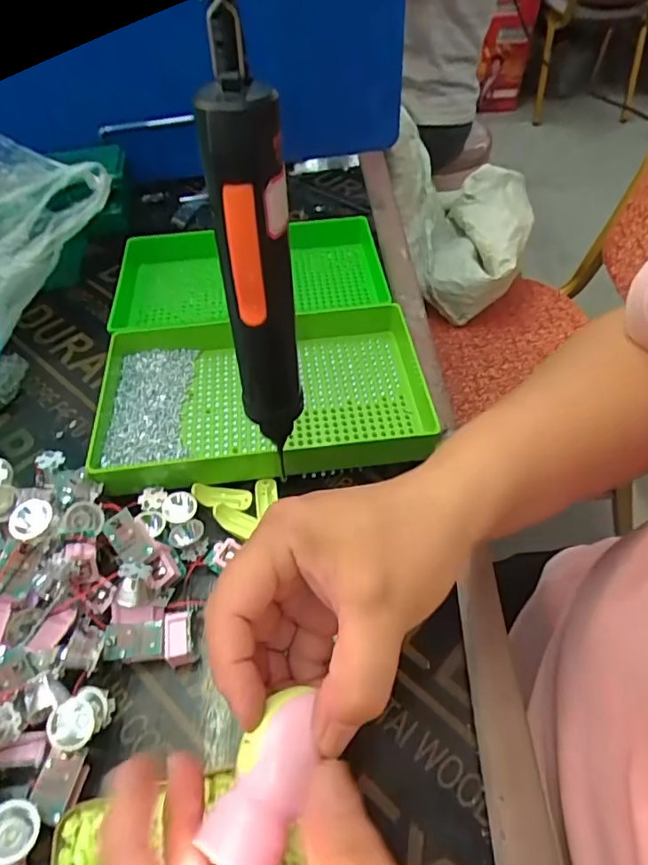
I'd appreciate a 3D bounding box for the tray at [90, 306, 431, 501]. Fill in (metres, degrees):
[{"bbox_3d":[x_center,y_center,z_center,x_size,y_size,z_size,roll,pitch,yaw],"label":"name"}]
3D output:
[{"bbox_3d":[-0.046,-0.033,0.432,0.256,0.031,0.153,-6,52,-3],"label":"tray"}]

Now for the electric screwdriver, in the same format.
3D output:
[{"bbox_3d":[-0.031,-0.063,0.257,0.030,0.184,0.041,2,50,3],"label":"electric screwdriver"}]

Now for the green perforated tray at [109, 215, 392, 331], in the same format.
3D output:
[{"bbox_3d":[-0.073,-0.161,0.538,0.261,0.030,0.129,-11,50,-8],"label":"green perforated tray"}]

